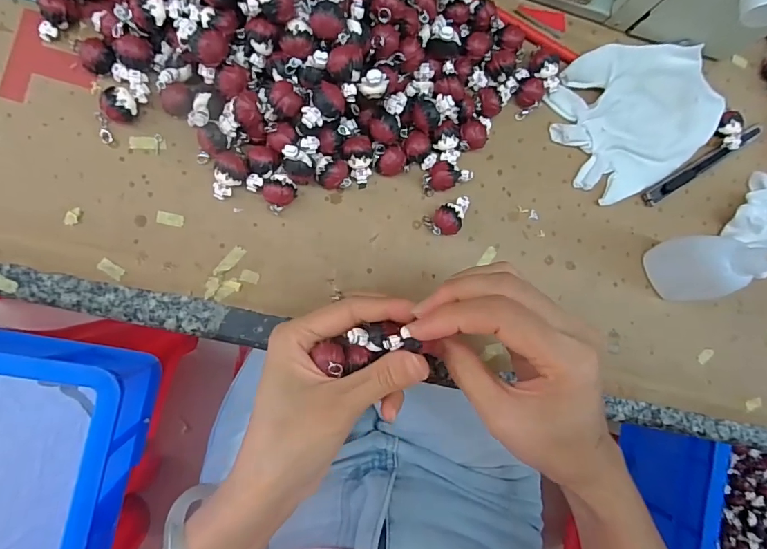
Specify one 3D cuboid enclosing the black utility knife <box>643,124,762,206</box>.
[{"bbox_3d":[0.246,-0.085,0.331,0.122,0.006,0.012,-30,93,-9],"label":"black utility knife"}]

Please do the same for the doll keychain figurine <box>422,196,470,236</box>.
[{"bbox_3d":[0.046,-0.038,0.298,0.031,0.019,0.020,-31,93,-9],"label":"doll keychain figurine"}]

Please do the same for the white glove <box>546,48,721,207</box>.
[{"bbox_3d":[0.191,-0.122,0.326,0.135,0.010,0.101,-27,92,-10],"label":"white glove"}]

